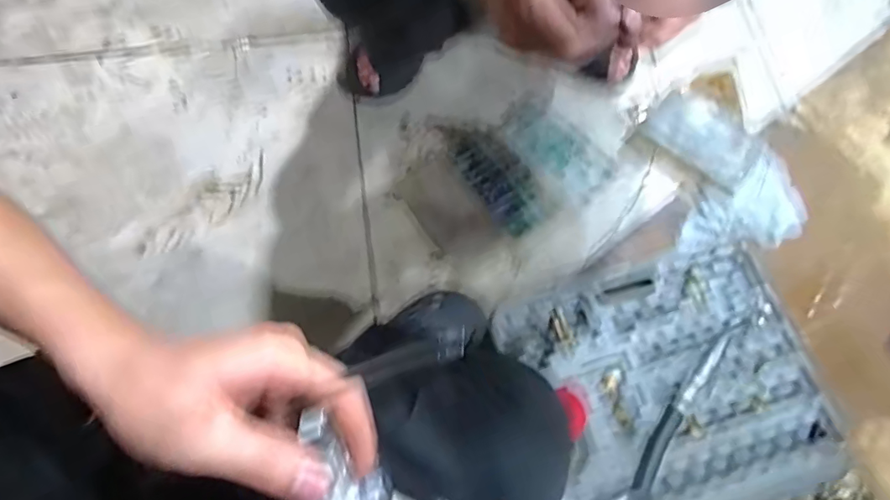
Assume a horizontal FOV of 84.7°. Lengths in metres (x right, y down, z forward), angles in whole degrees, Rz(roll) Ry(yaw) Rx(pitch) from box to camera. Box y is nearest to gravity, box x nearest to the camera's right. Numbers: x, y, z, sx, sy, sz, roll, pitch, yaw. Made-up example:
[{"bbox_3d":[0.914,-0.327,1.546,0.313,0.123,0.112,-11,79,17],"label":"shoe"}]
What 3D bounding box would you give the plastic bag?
[{"bbox_3d":[0.482,-0.170,0.864,0.268,0.054,0.334,-9,72,-6],"label":"plastic bag"}]

